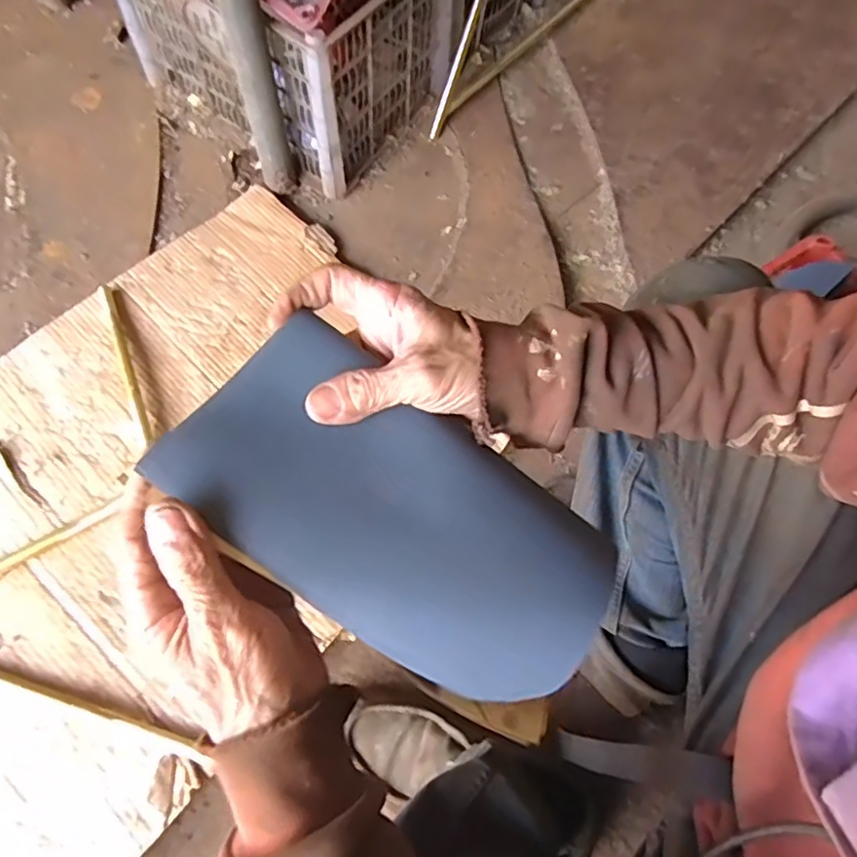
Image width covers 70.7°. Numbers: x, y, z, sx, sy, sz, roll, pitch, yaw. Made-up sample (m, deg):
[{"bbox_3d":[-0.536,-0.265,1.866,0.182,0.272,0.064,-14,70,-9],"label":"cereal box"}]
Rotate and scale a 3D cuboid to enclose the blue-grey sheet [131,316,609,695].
[{"bbox_3d":[-0.012,0.043,0.309,0.221,0.018,0.124,37,66,0],"label":"blue-grey sheet"}]

